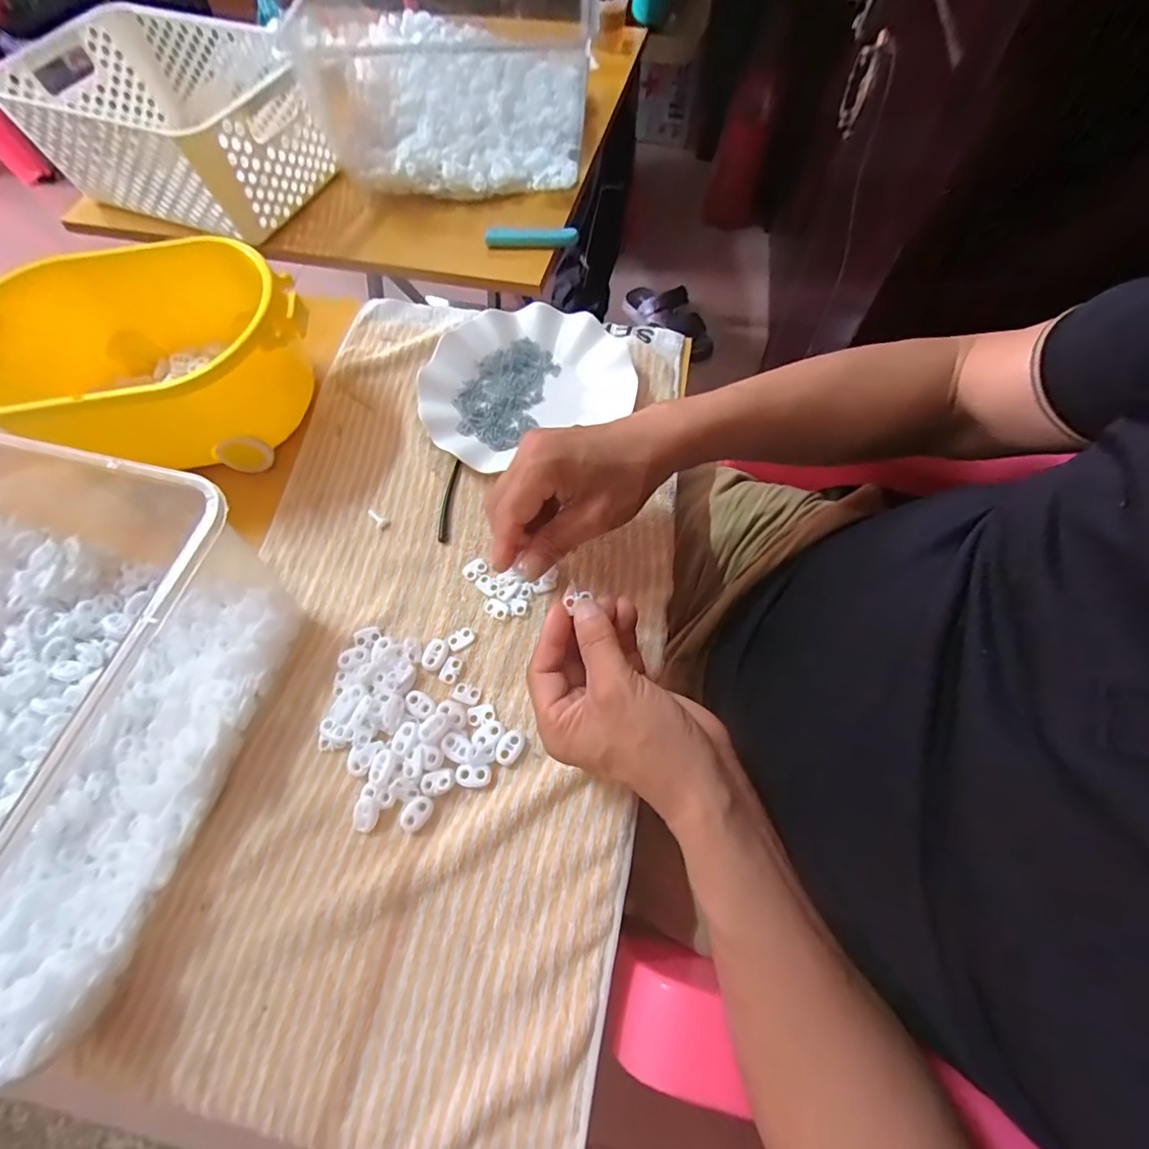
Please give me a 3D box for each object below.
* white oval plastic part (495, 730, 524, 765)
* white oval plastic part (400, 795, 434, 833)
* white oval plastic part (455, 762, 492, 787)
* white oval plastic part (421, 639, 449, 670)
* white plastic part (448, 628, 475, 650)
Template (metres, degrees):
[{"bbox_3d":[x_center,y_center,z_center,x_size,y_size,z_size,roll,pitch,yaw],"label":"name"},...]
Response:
[{"bbox_3d":[-0.042,0.112,0.335,0.015,0.005,0.022,28,68,15],"label":"white oval plastic part"},{"bbox_3d":[-0.098,0.148,0.320,0.016,0.005,0.021,32,69,16],"label":"white oval plastic part"},{"bbox_3d":[-0.064,0.128,0.327,0.022,0.009,0.013,-3,64,1],"label":"white oval plastic part"},{"bbox_3d":[-0.098,0.056,0.362,0.016,0.004,0.022,13,65,8],"label":"white oval plastic part"},{"bbox_3d":[-0.081,0.045,0.368,0.019,0.004,0.012,-33,67,-13],"label":"white plastic part"}]

